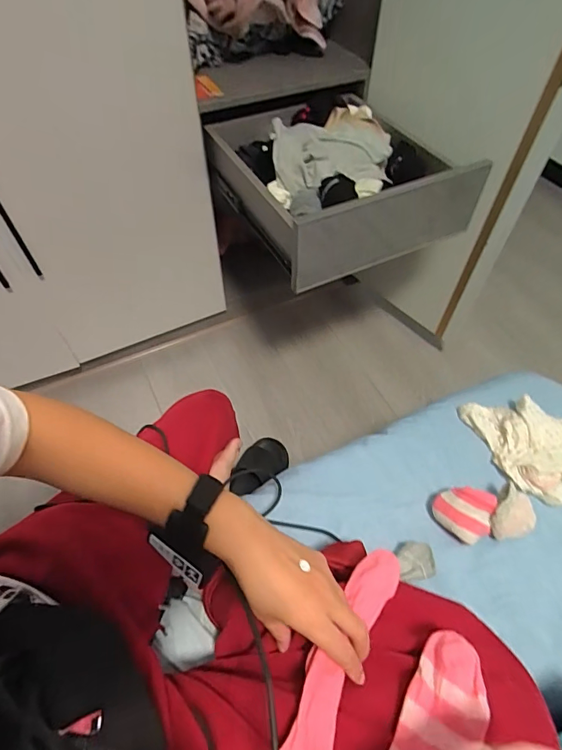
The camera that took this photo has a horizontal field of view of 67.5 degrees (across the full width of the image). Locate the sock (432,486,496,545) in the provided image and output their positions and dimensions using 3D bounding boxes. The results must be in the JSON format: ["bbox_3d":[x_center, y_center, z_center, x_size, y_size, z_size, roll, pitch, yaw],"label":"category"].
[{"bbox_3d":[0.245,0.184,0.562,0.064,0.054,0.067,0,54,0],"label":"sock"}]

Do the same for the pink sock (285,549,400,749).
[{"bbox_3d":[0.055,0.255,0.373,0.052,0.022,0.225,26,43,17],"label":"pink sock"}]

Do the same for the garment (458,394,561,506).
[{"bbox_3d":[0.401,0.095,0.638,0.181,0.038,0.180,-16,56,-12],"label":"garment"}]

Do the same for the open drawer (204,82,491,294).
[{"bbox_3d":[0.097,-0.424,0.881,0.396,0.154,0.478,-22,57,-15],"label":"open drawer"}]

